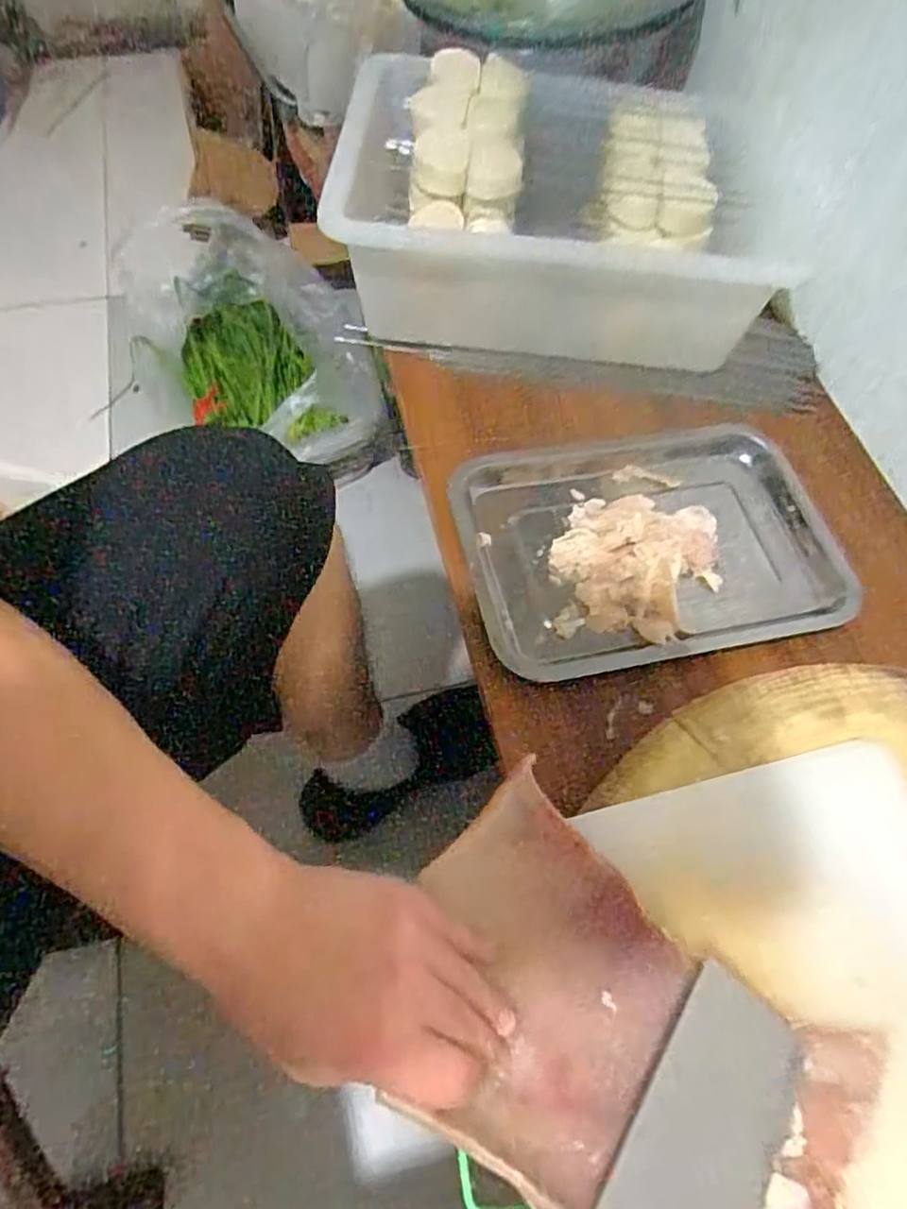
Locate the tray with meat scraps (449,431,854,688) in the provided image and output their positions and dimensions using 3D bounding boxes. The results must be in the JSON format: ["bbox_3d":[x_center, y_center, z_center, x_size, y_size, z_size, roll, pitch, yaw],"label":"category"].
[{"bbox_3d":[0.168,-0.055,0.590,0.318,0.045,0.219,-10,61,-9],"label":"tray with meat scraps"}]

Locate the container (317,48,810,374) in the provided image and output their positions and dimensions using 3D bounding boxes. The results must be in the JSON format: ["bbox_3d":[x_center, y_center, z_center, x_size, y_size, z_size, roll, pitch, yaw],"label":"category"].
[{"bbox_3d":[0.085,-0.389,0.681,0.383,0.145,0.283,1,60,-3],"label":"container"}]

